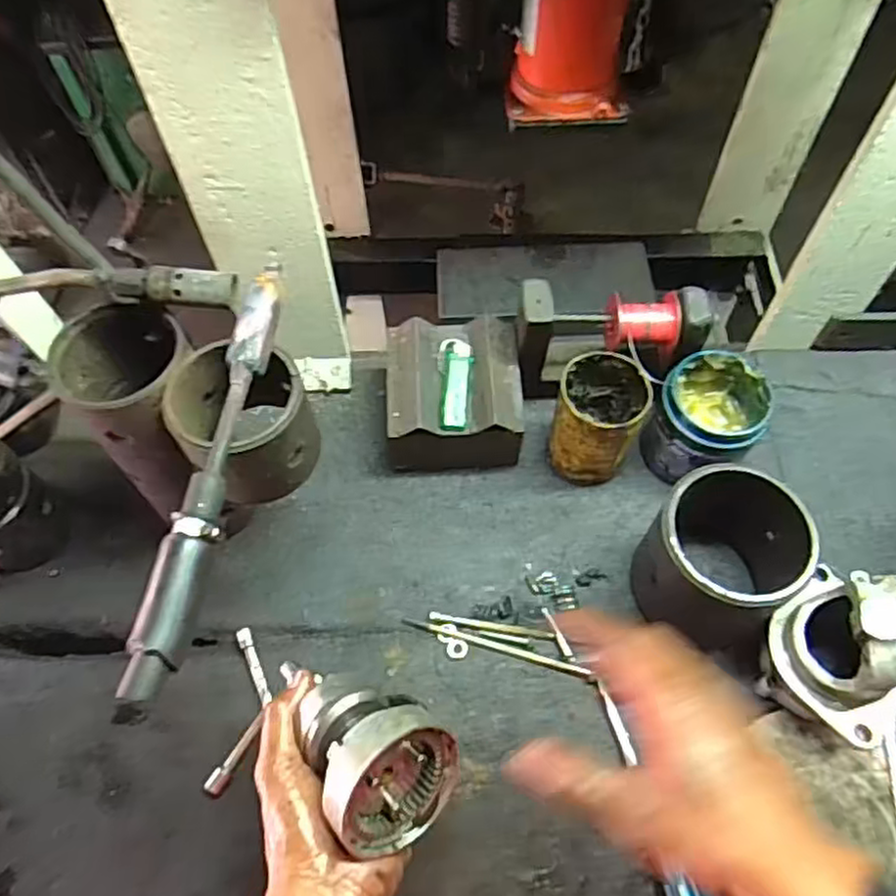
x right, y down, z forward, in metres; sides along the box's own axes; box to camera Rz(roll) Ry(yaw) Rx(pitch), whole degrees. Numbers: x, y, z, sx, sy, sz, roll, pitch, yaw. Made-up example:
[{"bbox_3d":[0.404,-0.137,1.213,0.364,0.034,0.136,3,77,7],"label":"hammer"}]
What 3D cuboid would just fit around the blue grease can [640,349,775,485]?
[{"bbox_3d":[0.232,-0.021,0.637,0.090,0.097,0.097,-1,61,1],"label":"blue grease can"}]

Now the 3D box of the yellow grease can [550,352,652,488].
[{"bbox_3d":[0.133,-0.022,0.633,0.070,0.117,0.075,-1,61,1],"label":"yellow grease can"}]

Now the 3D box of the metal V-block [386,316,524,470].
[{"bbox_3d":[0.000,-0.048,0.660,0.132,0.100,0.114,-3,60,0],"label":"metal V-block"}]

